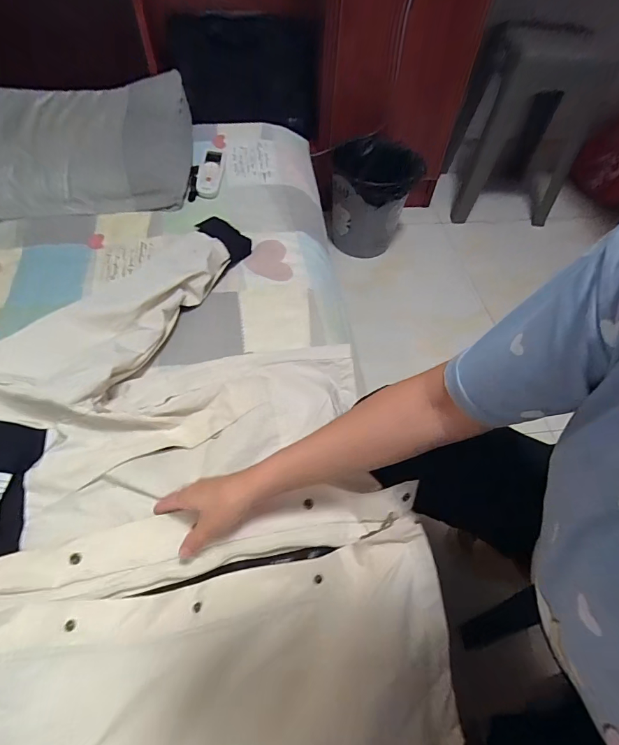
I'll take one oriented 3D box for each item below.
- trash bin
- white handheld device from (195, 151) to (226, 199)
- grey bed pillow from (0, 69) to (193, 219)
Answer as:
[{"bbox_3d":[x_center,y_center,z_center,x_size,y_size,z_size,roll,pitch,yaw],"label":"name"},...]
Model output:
[{"bbox_3d":[0.188,-0.517,1.180,0.247,0.246,0.259,5,55,1],"label":"trash bin"},{"bbox_3d":[-0.235,-0.478,0.928,0.058,0.023,0.177,-2,56,-4],"label":"white handheld device"},{"bbox_3d":[-0.628,-0.533,0.895,0.678,0.135,0.408,-3,56,-5],"label":"grey bed pillow"}]

